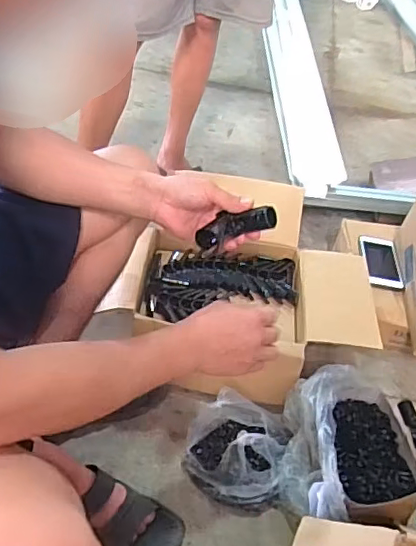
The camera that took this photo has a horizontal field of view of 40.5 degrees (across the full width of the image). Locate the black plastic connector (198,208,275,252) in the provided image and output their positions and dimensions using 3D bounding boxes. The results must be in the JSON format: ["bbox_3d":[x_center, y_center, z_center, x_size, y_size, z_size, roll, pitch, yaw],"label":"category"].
[{"bbox_3d":[0.038,-0.063,0.737,0.103,0.033,0.040,-20,47,-9],"label":"black plastic connector"}]

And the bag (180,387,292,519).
[{"bbox_3d":[0.047,0.276,0.902,0.157,0.110,0.159,15,41,7],"label":"bag"}]

